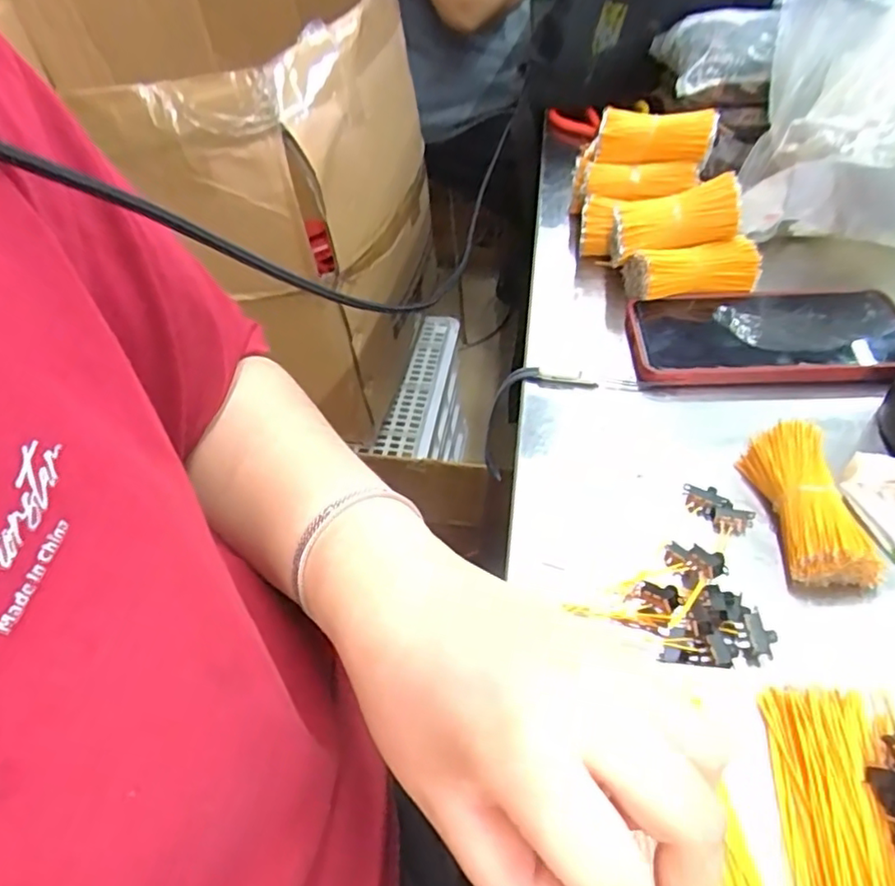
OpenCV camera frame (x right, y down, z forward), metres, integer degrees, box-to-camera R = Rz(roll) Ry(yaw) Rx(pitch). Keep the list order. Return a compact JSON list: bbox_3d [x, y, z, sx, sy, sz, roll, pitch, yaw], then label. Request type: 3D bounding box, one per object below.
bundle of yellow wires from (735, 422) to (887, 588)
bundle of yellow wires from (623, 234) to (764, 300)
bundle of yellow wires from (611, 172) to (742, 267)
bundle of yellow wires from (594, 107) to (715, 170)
[{"bbox_3d":[0.174,0.029,0.298,0.035,0.023,0.082,-5,49,1],"label":"bundle of yellow wires"},{"bbox_3d":[0.172,-0.117,0.425,0.086,0.032,0.035,-6,49,0],"label":"bundle of yellow wires"},{"bbox_3d":[0.157,-0.152,0.422,0.084,0.033,0.034,-15,48,12],"label":"bundle of yellow wires"},{"bbox_3d":[0.157,-0.232,0.461,0.081,0.026,0.035,10,51,13],"label":"bundle of yellow wires"}]

